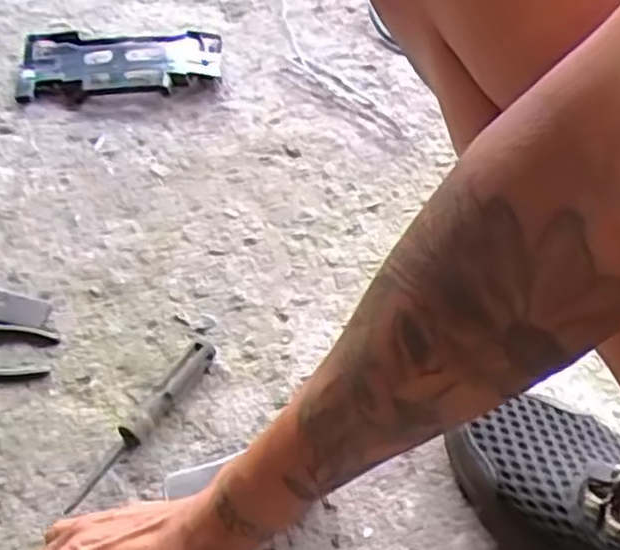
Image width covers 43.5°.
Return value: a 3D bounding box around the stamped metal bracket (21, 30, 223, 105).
[{"bbox_3d":[-0.201,-0.221,0.814,0.208,0.033,0.089,-1,48,-2],"label":"stamped metal bracket"}]

